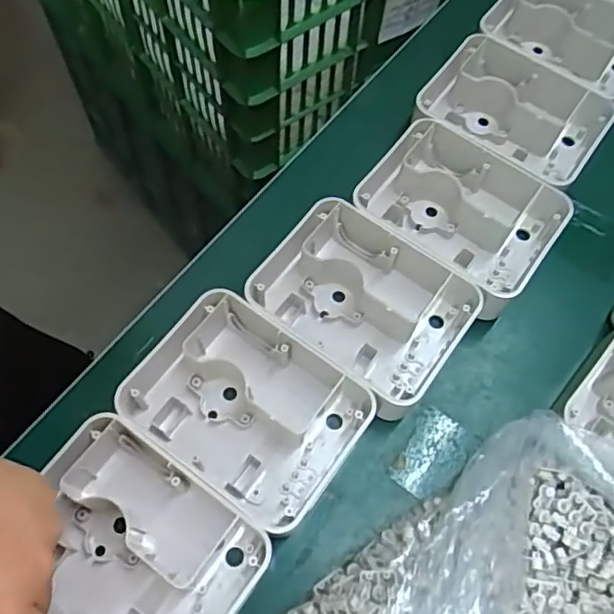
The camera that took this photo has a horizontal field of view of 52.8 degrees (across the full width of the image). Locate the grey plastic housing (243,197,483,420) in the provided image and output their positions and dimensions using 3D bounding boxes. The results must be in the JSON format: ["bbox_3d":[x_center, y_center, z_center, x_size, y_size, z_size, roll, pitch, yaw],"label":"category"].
[{"bbox_3d":[0.035,-0.002,0.406,0.129,0.043,0.100,35,68,13],"label":"grey plastic housing"}]

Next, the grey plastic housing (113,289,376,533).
[{"bbox_3d":[-0.037,0.059,0.372,0.126,0.039,0.101,35,69,13],"label":"grey plastic housing"}]

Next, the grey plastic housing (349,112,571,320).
[{"bbox_3d":[0.106,-0.066,0.436,0.130,0.040,0.098,35,68,13],"label":"grey plastic housing"}]

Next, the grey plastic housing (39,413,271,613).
[{"bbox_3d":[-0.096,0.133,0.337,0.127,0.039,0.102,34,68,12],"label":"grey plastic housing"}]

